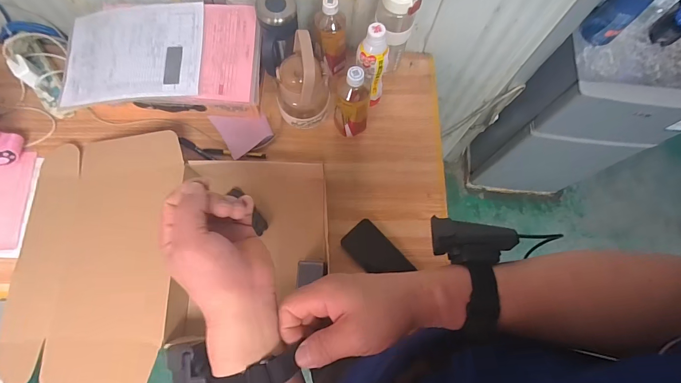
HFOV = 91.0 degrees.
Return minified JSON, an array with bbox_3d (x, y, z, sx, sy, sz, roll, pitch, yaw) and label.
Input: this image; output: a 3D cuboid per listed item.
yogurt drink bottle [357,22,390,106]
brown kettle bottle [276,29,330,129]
[{"bbox_3d":[0.062,-0.247,0.695,0.062,0.208,0.052,-24,76,-8],"label":"yogurt drink bottle"},{"bbox_3d":[-0.078,-0.210,0.691,0.097,0.220,0.097,0,74,-2],"label":"brown kettle bottle"}]

